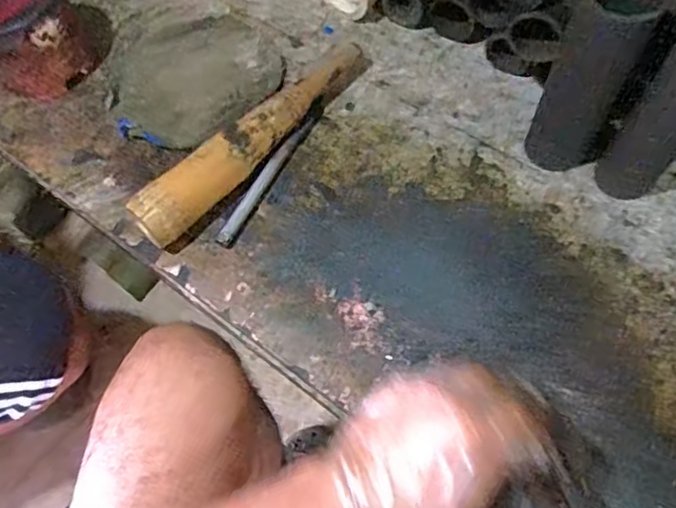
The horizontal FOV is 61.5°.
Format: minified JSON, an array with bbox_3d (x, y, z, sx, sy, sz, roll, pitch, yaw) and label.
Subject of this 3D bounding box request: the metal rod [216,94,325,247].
[{"bbox_3d":[-0.062,-0.084,0.545,0.014,0.012,0.181,25,67,13],"label":"metal rod"}]

